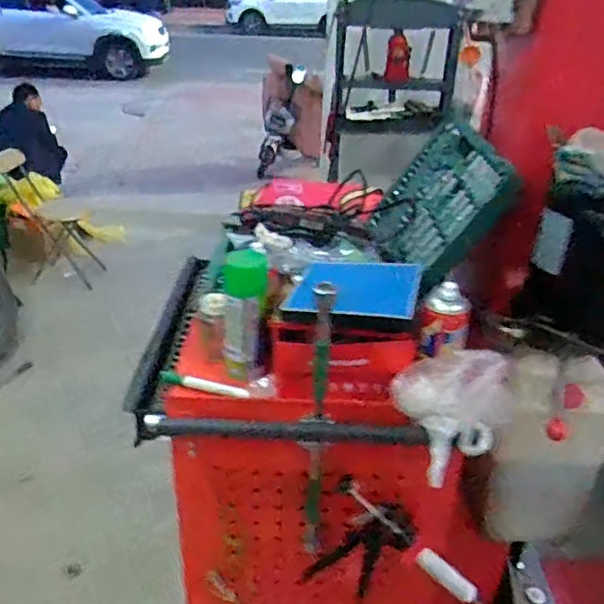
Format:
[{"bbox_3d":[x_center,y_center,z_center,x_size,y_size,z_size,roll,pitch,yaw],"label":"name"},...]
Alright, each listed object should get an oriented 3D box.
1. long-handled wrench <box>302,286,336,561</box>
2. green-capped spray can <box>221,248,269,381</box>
[{"bbox_3d":[0.021,0.200,0.860,0.027,0.509,0.040,4,29,3],"label":"long-handled wrench"},{"bbox_3d":[-0.084,0.023,0.890,0.068,0.193,0.058,2,29,0],"label":"green-capped spray can"}]

